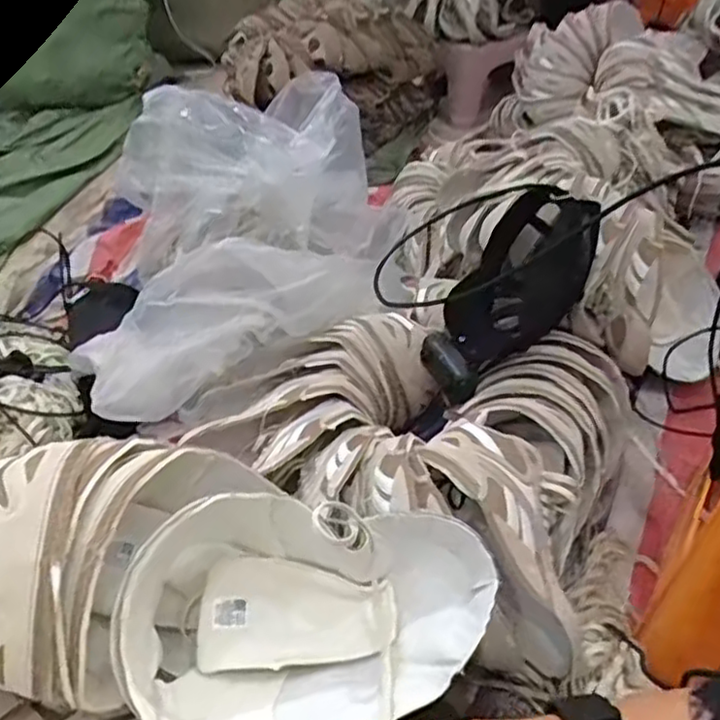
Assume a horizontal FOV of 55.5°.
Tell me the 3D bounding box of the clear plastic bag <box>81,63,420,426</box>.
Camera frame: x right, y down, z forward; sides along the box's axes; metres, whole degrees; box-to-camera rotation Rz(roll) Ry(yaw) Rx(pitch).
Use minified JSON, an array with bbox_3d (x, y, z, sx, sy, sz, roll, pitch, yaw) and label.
[{"bbox_3d":[-0.192,-0.203,1.016,0.471,0.259,0.430,-16,43,-12],"label":"clear plastic bag"}]

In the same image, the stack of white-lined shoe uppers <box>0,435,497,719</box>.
[{"bbox_3d":[-0.102,0.156,0.479,0.361,0.140,0.204,14,42,-8],"label":"stack of white-lined shoe uppers"}]

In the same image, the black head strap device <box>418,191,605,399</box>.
[{"bbox_3d":[0.183,-0.085,0.851,0.132,0.274,0.168,19,28,-35],"label":"black head strap device"}]

